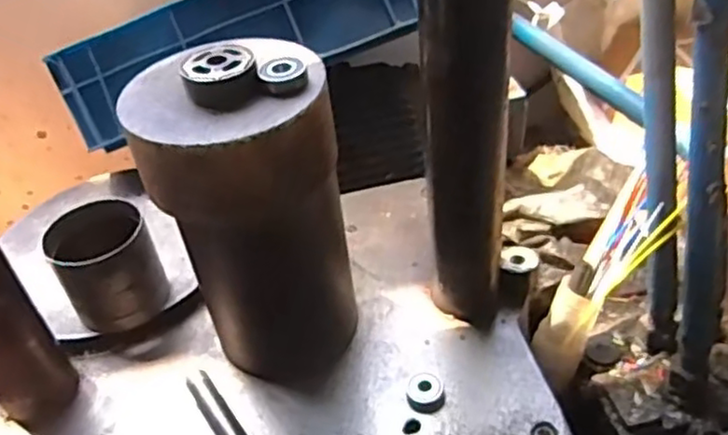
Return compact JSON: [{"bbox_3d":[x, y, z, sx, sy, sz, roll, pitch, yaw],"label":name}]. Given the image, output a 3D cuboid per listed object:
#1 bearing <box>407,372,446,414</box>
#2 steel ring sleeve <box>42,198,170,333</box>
[{"bbox_3d":[0.052,0.146,0.561,0.031,0.011,0.031,-4,40,4],"label":"bearing"},{"bbox_3d":[-0.240,0.052,0.638,0.084,0.112,0.082,-29,44,-24],"label":"steel ring sleeve"}]

